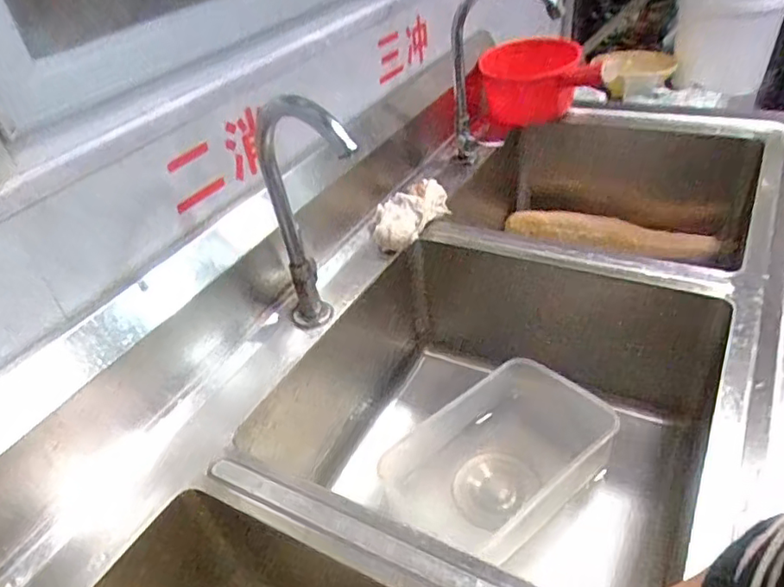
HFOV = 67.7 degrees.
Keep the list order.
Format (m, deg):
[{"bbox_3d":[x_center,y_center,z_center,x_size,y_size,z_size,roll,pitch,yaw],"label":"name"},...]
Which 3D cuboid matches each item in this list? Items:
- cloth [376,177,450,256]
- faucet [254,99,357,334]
[{"bbox_3d":[0.020,-0.111,0.839,0.081,0.049,0.147,18,44,29],"label":"cloth"},{"bbox_3d":[-0.081,-0.058,0.590,0.051,0.274,0.157,-24,41,-21],"label":"faucet"}]

